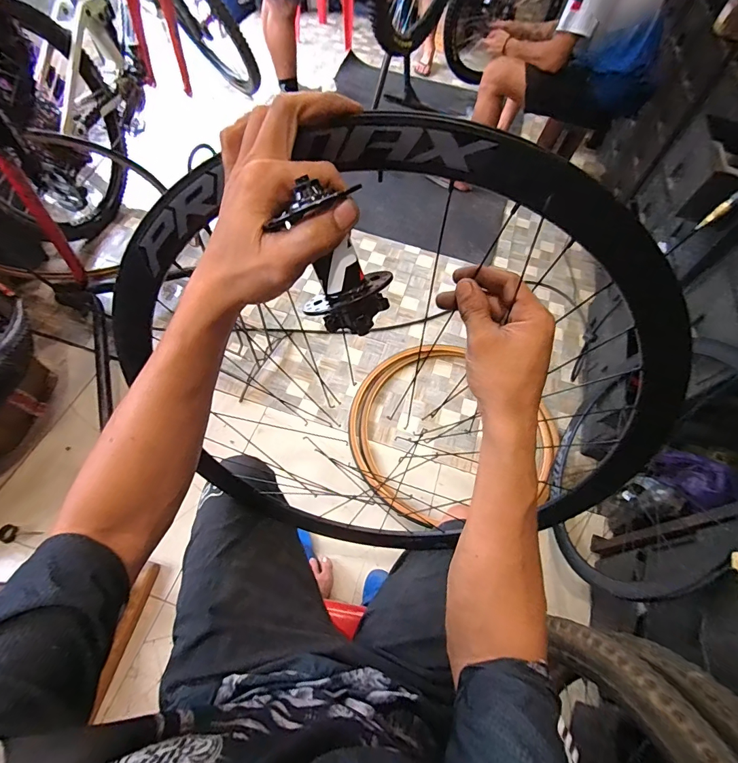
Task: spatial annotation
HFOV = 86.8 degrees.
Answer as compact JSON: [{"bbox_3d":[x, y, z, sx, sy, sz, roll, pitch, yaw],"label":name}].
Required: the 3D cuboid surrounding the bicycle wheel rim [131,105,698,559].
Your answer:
[{"bbox_3d":[0.034,0.050,0.458,0.563,0.617,0.032,3,40,6],"label":"bicycle wheel rim"}]

